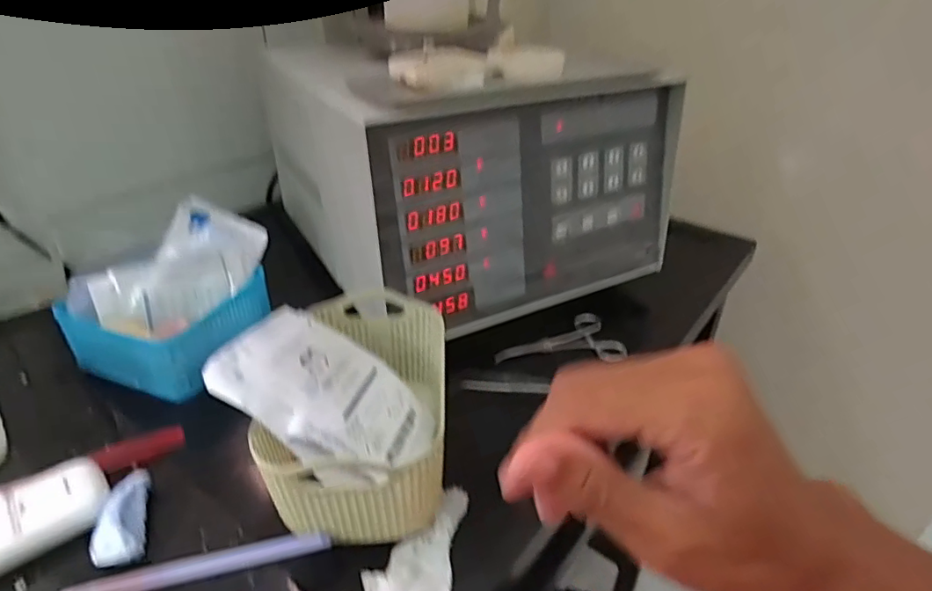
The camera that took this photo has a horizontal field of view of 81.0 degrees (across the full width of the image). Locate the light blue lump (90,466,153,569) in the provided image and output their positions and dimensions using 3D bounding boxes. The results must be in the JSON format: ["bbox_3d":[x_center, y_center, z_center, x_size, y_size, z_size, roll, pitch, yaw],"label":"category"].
[{"bbox_3d":[-0.206,0.133,0.328,0.024,0.021,0.067,-9,34,-15],"label":"light blue lump"}]

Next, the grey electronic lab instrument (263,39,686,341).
[{"bbox_3d":[-0.005,-0.144,0.583,0.349,0.203,0.299,-17,37,-26],"label":"grey electronic lab instrument"}]

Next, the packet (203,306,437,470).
[{"bbox_3d":[-0.091,0.067,0.374,0.145,0.017,0.105,38,29,1],"label":"packet"}]

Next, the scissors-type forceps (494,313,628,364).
[{"bbox_3d":[0.086,0.043,0.527,0.122,0.012,0.061,-5,33,-10],"label":"scissors-type forceps"}]

